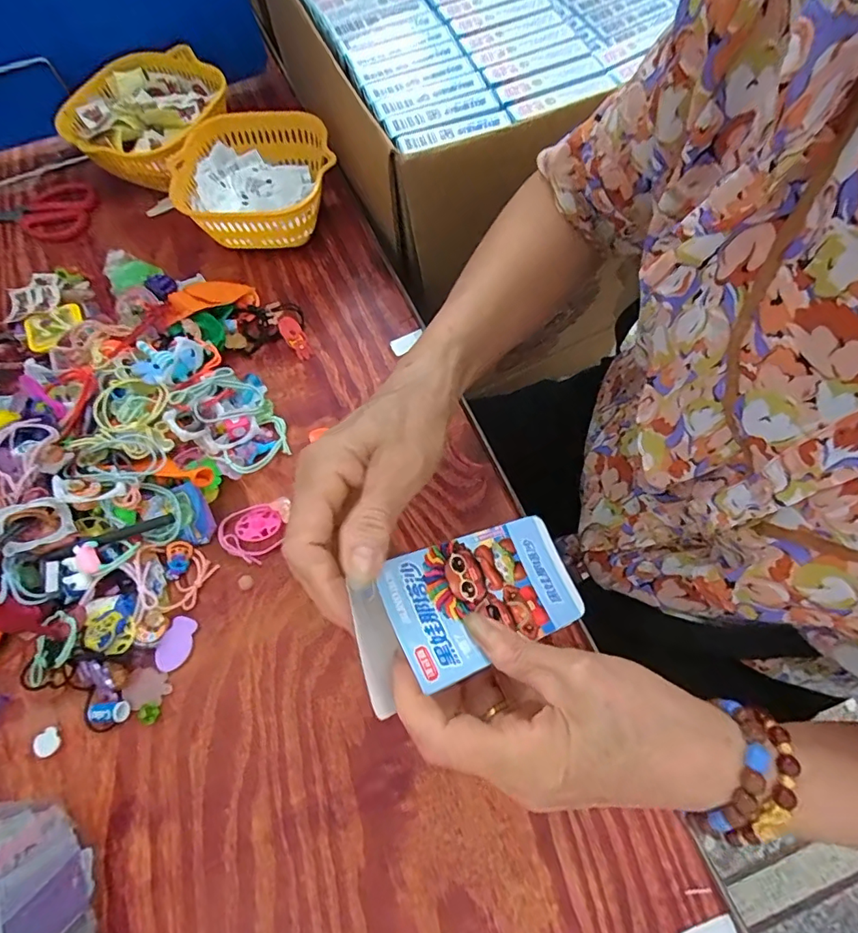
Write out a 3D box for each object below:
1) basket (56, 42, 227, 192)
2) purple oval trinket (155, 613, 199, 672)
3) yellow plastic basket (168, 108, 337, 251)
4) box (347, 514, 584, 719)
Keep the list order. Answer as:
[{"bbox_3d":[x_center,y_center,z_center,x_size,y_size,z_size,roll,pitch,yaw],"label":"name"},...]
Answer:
[{"bbox_3d":[-0.276,-0.348,0.521,0.143,0.075,0.151,-1,67,2],"label":"basket"},{"bbox_3d":[-0.174,0.122,0.349,0.020,0.004,0.036,20,69,11],"label":"purple oval trinket"},{"bbox_3d":[-0.160,-0.264,0.483,0.146,0.064,0.135,0,67,3],"label":"yellow plastic basket"},{"bbox_3d":[0.024,0.070,0.268,0.137,0.012,0.064,-13,64,-33],"label":"box"}]

